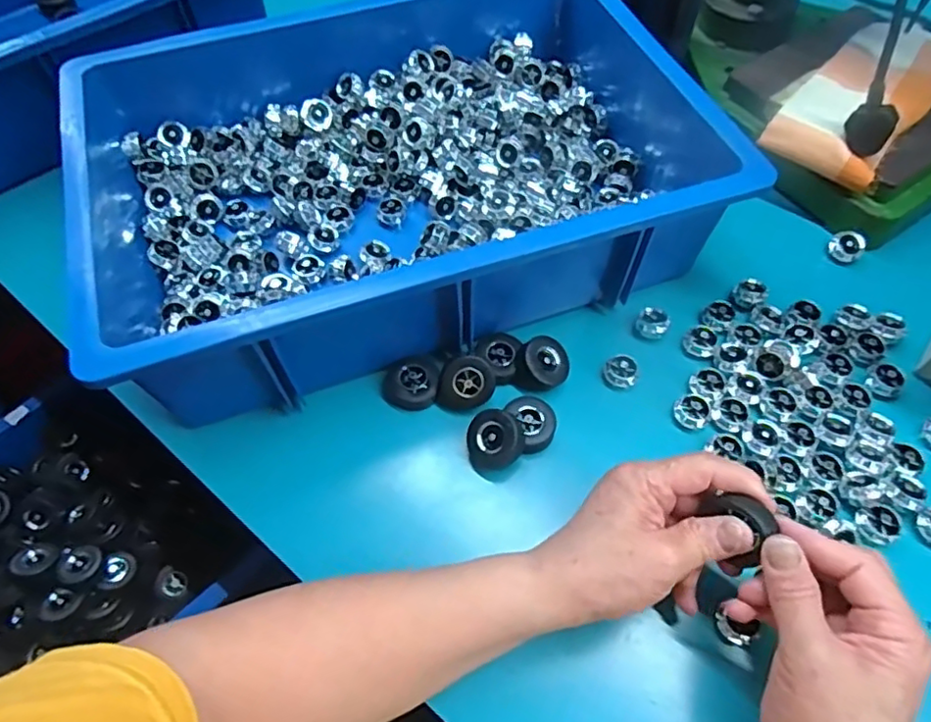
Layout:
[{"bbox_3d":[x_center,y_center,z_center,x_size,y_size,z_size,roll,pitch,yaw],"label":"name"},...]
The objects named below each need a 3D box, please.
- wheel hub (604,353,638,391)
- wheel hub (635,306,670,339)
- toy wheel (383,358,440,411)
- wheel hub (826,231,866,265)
[{"bbox_3d":[0.113,0.008,0.446,0.023,0.014,0.022,-1,61,2],"label":"wheel hub"},{"bbox_3d":[0.142,-0.029,0.463,0.023,0.010,0.021,-1,61,2],"label":"wheel hub"},{"bbox_3d":[-0.038,0.017,0.431,0.039,0.015,0.033,-7,61,-2],"label":"toy wheel"},{"bbox_3d":[0.316,-0.094,0.505,0.026,0.014,0.023,38,69,21],"label":"wheel hub"}]

